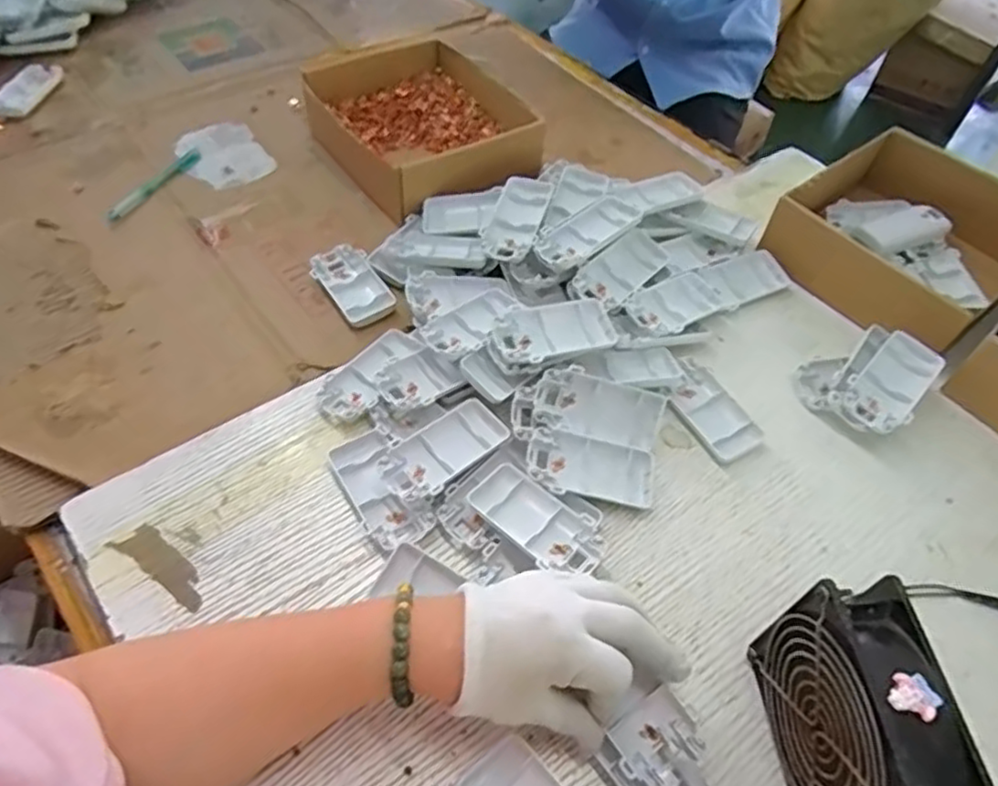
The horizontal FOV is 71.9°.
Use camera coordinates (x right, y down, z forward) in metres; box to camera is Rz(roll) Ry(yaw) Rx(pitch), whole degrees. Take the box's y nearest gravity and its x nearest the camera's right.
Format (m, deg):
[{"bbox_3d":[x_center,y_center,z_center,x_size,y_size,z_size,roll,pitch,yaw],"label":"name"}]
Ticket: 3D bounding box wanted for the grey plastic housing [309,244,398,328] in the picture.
[{"bbox_3d":[-0.132,-0.098,0.624,0.048,0.015,0.094,-31,60,-22],"label":"grey plastic housing"}]

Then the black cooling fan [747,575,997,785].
[{"bbox_3d":[0.186,0.176,0.362,0.048,0.124,0.120,-3,53,-4],"label":"black cooling fan"}]

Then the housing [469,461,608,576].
[{"bbox_3d":[0.026,0.088,0.471,0.094,0.012,0.042,34,60,22],"label":"housing"}]

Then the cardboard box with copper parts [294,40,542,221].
[{"bbox_3d":[-0.077,-0.291,0.744,0.199,0.063,0.229,-30,59,-22],"label":"cardboard box with copper parts"}]

